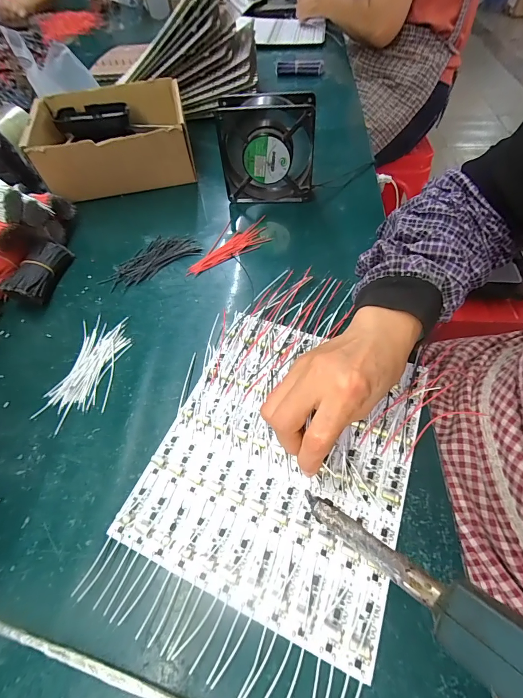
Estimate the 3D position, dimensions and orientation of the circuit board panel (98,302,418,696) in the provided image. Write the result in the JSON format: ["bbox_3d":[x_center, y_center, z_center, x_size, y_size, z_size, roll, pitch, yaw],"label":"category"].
[{"bbox_3d":[0.017,0.076,0.274,0.193,0.012,0.227,16,58,15],"label":"circuit board panel"}]

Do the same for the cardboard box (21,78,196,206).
[{"bbox_3d":[-0.232,-0.328,0.522,0.221,0.092,0.179,-12,55,-5],"label":"cardboard box"}]

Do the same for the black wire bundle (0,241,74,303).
[{"bbox_3d":[-0.271,-0.095,0.402,0.032,0.033,0.090,2,55,5],"label":"black wire bundle"}]

